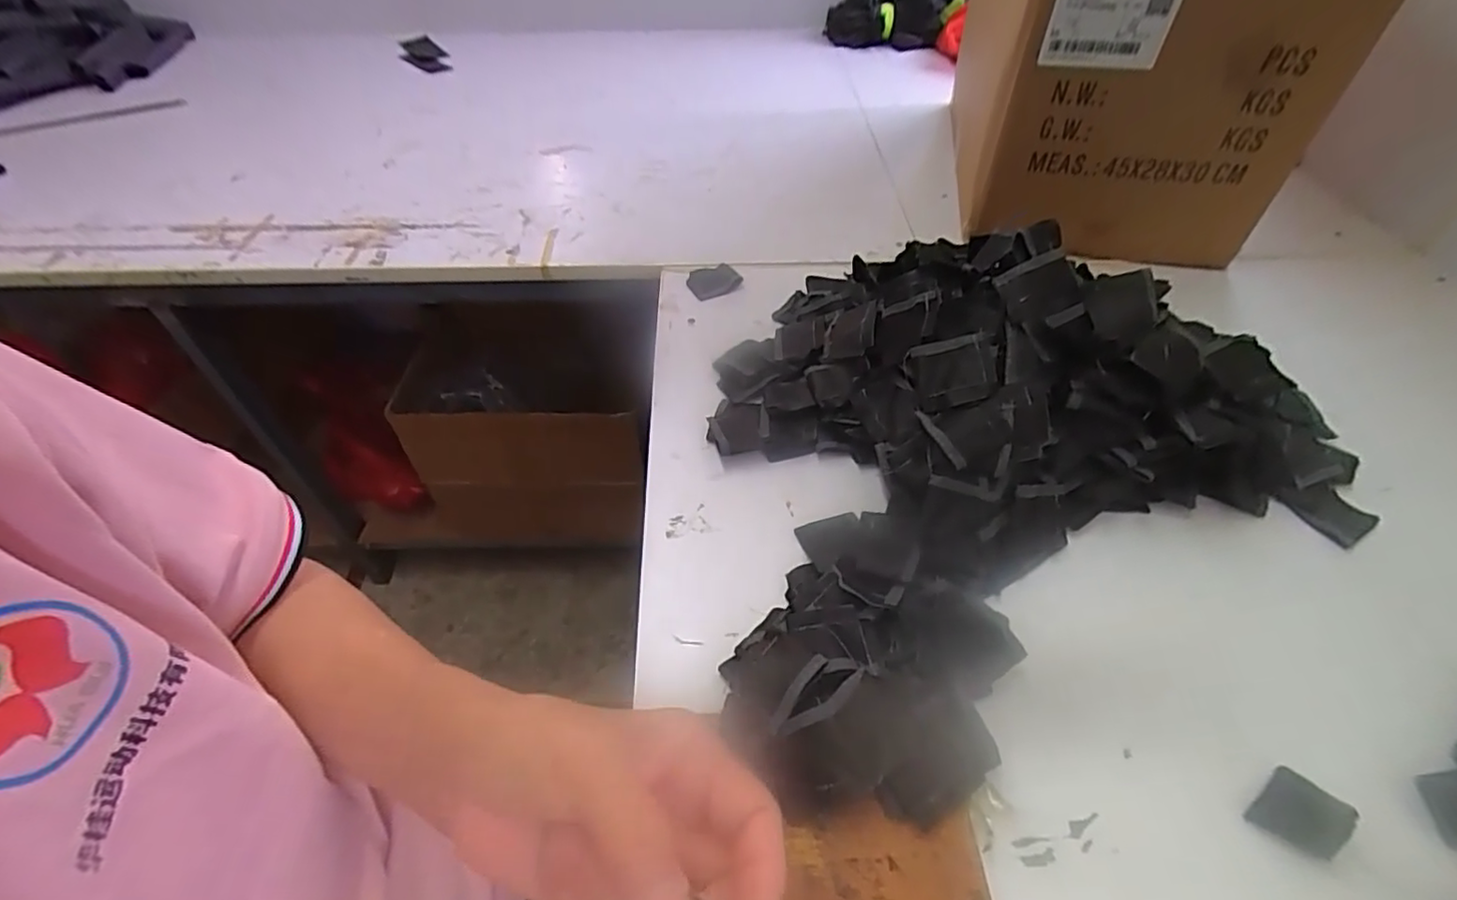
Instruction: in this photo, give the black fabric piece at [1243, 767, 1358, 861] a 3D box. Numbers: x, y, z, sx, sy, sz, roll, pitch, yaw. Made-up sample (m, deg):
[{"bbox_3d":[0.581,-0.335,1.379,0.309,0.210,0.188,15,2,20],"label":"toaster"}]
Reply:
[{"bbox_3d":[0.309,0.196,0.328,0.039,0.018,0.035,-30,55,-23],"label":"black fabric piece"}]

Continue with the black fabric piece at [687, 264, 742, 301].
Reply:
[{"bbox_3d":[-0.018,-0.188,0.678,0.051,0.011,0.045,-27,54,-21],"label":"black fabric piece"}]

